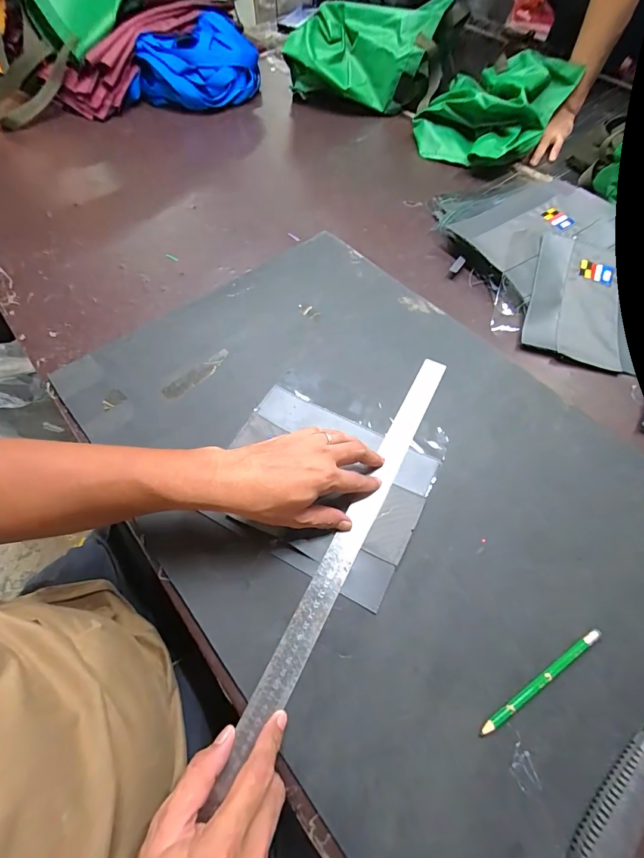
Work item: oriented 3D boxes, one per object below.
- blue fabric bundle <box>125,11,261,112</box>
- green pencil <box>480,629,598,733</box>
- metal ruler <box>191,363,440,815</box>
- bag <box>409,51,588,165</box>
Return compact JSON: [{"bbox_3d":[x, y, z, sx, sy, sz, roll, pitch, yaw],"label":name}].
[{"bbox_3d":[-0.293,-0.820,0.828,0.285,0.118,0.153,-7,61,-4],"label":"blue fabric bundle"},{"bbox_3d":[0.189,0.214,0.311,0.138,0.004,0.008,-27,64,-14],"label":"green pencil"},{"bbox_3d":[0.038,0.096,0.381,0.030,0.007,0.469,26,63,13],"label":"metal ruler"},{"bbox_3d":[0.342,-0.648,0.738,0.221,0.103,0.292,33,66,17],"label":"bag"}]

